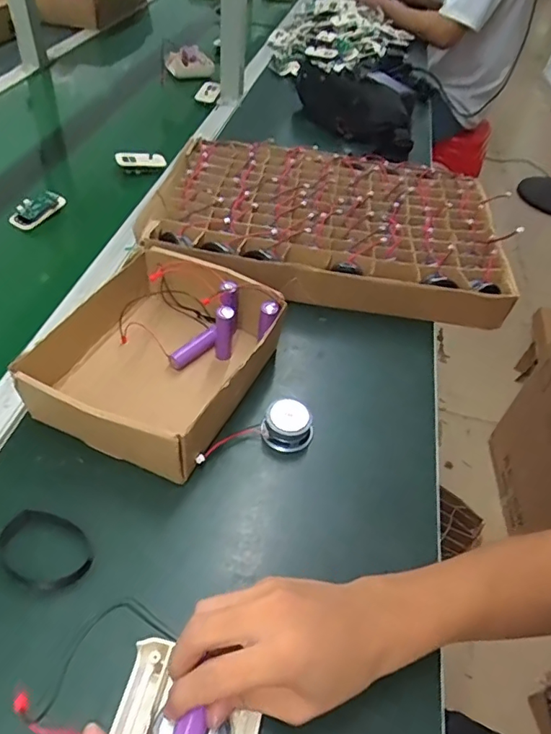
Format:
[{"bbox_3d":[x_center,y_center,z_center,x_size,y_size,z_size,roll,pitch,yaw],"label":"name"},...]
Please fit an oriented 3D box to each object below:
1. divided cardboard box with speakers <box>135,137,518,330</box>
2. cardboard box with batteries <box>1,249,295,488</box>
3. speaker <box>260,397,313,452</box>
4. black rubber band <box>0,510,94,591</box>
[{"bbox_3d":[0.066,-0.205,0.740,0.462,0.069,0.347,6,46,-2],"label":"divided cardboard box with speakers"},{"bbox_3d":[-0.118,-0.015,0.526,0.198,0.072,0.233,23,48,14],"label":"cardboard box with batteries"},{"bbox_3d":[0.012,0.057,0.506,0.048,0.033,0.042,14,46,6],"label":"speaker"},{"bbox_3d":[-0.177,0.140,0.398,0.070,0.014,0.054,24,48,15],"label":"black rubber band"}]

